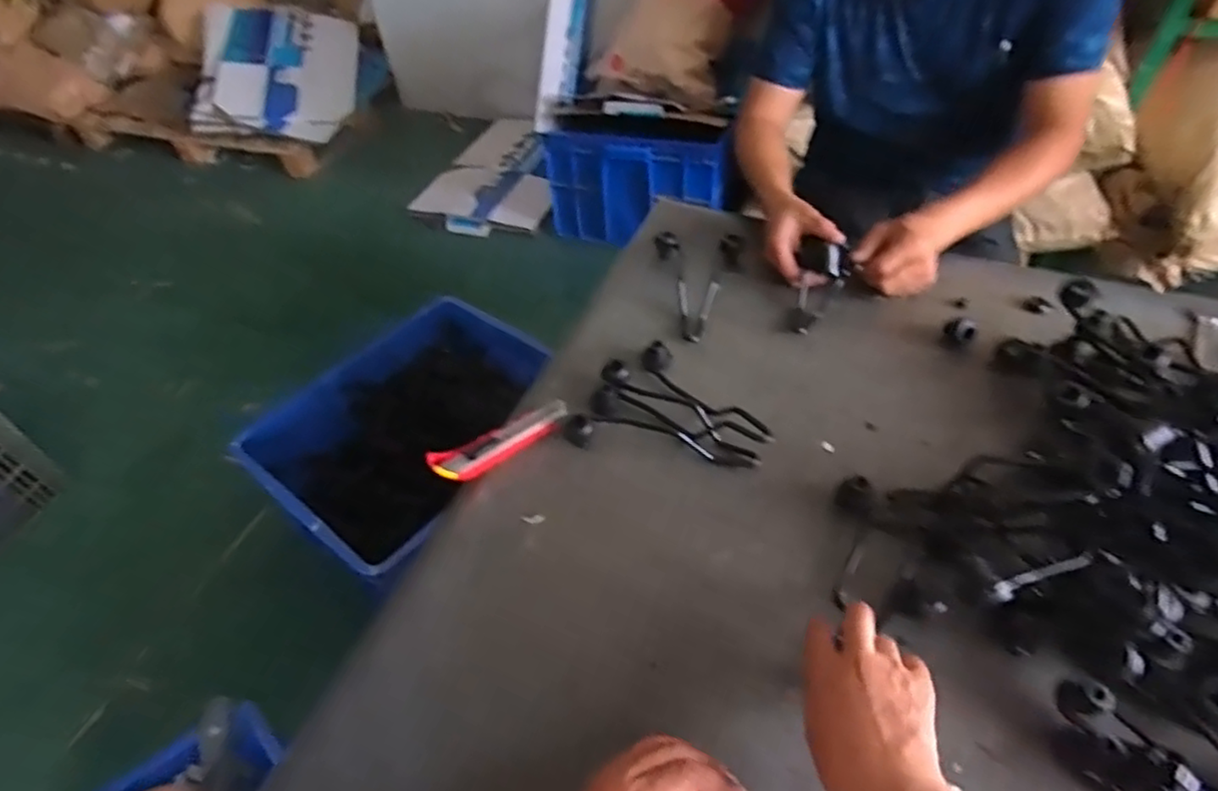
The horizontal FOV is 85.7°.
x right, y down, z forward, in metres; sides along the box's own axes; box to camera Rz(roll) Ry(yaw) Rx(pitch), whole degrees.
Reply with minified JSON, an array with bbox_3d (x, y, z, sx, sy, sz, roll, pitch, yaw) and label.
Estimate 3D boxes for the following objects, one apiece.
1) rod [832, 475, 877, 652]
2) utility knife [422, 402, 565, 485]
[{"bbox_3d":[0.220,0.133,0.596,0.036,0.035,0.123,14,60,16],"label":"rod"},{"bbox_3d":[-0.109,0.048,0.682,0.149,0.015,0.048,-28,52,-21],"label":"utility knife"}]

